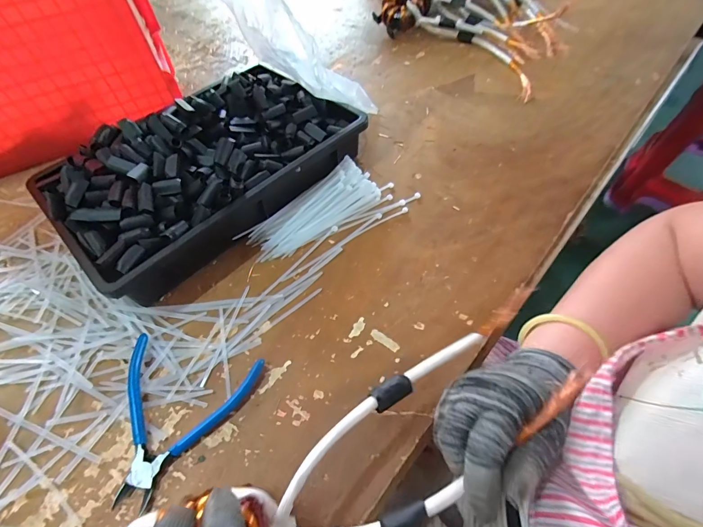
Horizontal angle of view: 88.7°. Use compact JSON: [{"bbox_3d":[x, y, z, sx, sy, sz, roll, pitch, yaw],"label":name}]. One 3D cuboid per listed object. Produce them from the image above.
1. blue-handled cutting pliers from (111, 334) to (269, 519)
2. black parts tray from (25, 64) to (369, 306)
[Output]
[{"bbox_3d":[-0.173,0.134,0.332,0.128,0.010,0.144,19,59,16],"label":"blue-handled cutting pliers"},{"bbox_3d":[-0.182,-0.131,0.460,0.236,0.095,0.358,38,66,25],"label":"black parts tray"}]

